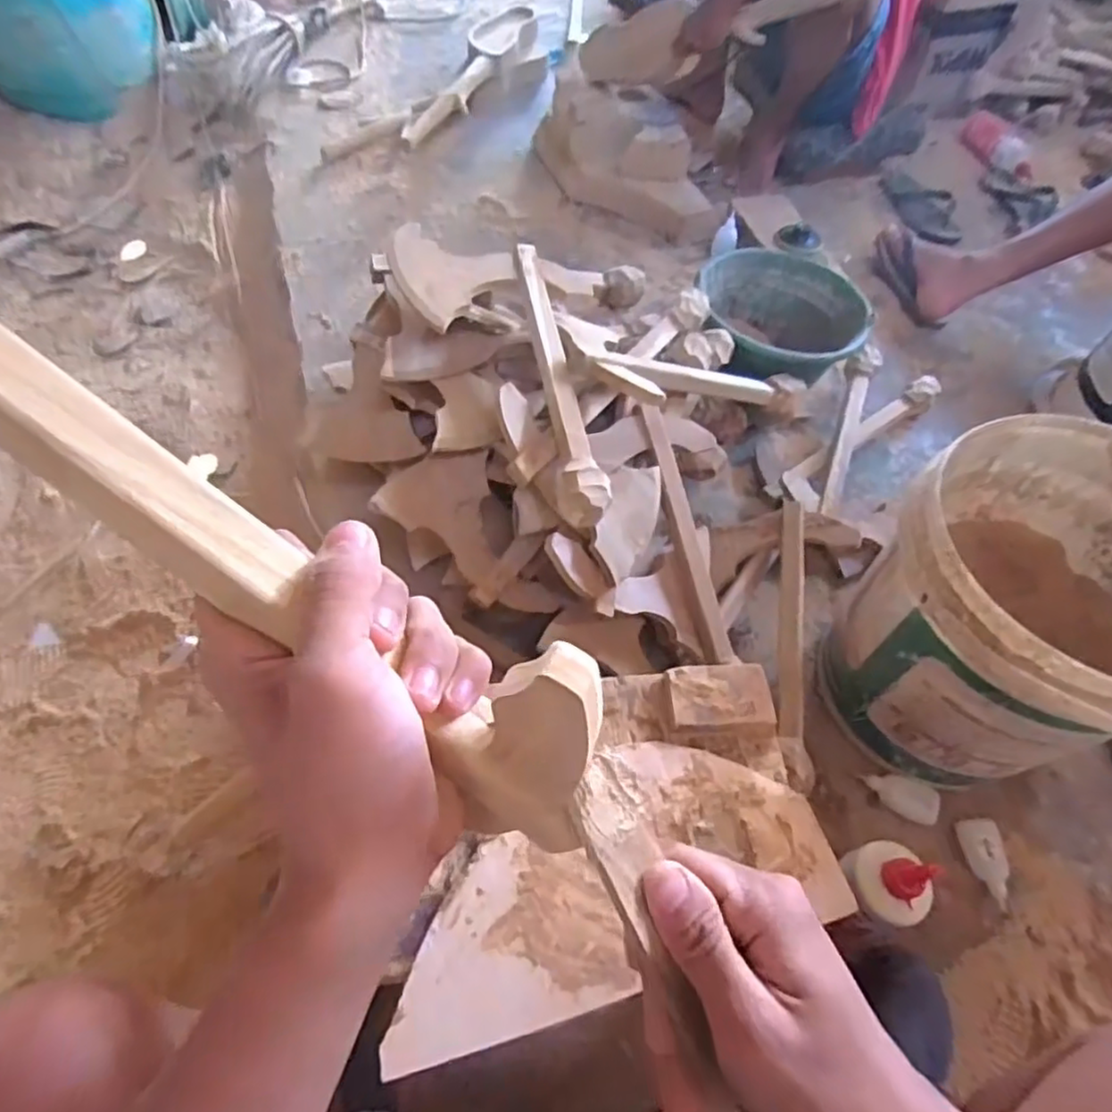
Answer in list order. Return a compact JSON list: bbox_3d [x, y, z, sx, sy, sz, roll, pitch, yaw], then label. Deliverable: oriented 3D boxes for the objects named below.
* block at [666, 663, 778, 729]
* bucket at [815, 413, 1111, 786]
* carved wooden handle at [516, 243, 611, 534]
[{"bbox_3d":[0.154,0.131,0.626,0.092,0.016,0.056,0,56,-5],"label":"block"},{"bbox_3d":[0.479,0.070,0.711,0.294,0.341,0.314,0,61,0],"label":"bucket"},{"bbox_3d":[-0.006,-0.204,0.745,0.049,0.060,0.365,-9,57,-10],"label":"carved wooden handle"}]

